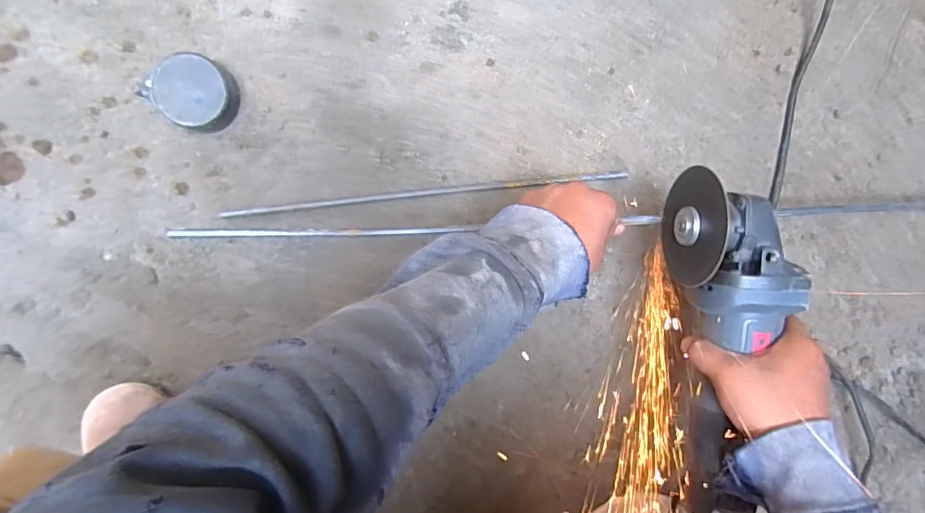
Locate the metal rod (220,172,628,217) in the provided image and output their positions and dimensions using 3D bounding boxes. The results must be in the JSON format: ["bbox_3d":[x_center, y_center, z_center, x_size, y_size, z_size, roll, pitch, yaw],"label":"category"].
[{"bbox_3d":[-0.034,-0.064,0.469,0.395,0.009,0.009,-6,98,-2],"label":"metal rod"}]

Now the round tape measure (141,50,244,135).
[{"bbox_3d":[-0.241,-0.148,0.431,0.071,0.032,0.062,35,95,-7],"label":"round tape measure"}]

